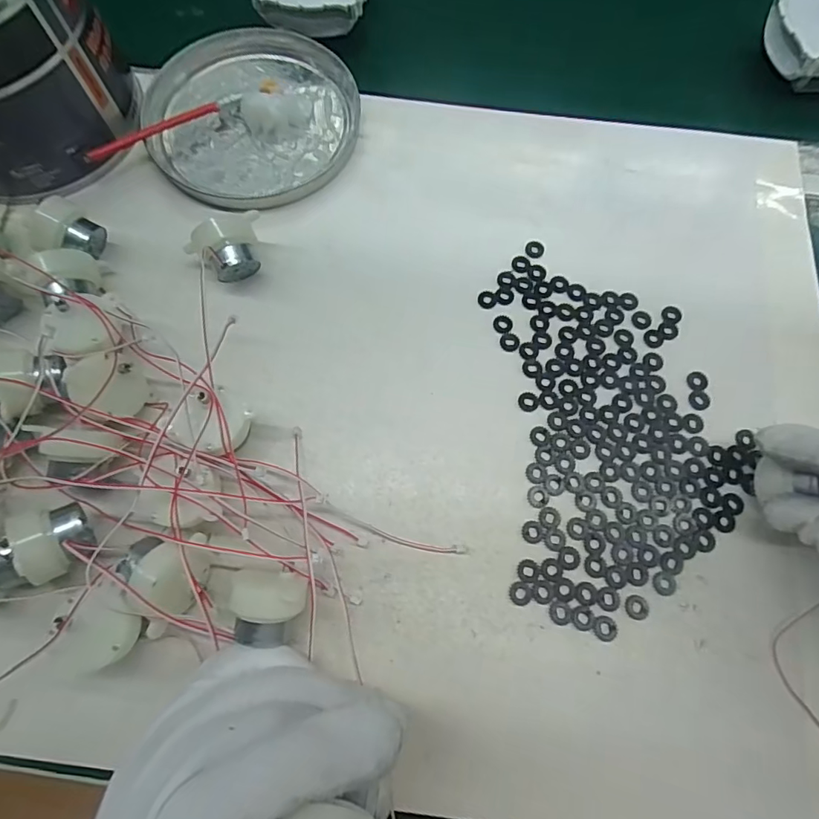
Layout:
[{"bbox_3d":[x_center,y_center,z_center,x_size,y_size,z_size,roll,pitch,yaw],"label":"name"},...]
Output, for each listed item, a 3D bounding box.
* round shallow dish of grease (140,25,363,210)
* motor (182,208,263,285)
[{"bbox_3d":[-0.097,-0.188,0.308,0.126,0.016,0.128,0,72,-1],"label":"round shallow dish of grease"},{"bbox_3d":[-0.095,-0.086,0.267,0.040,0.033,0.022,-32,75,-11],"label":"motor"}]

